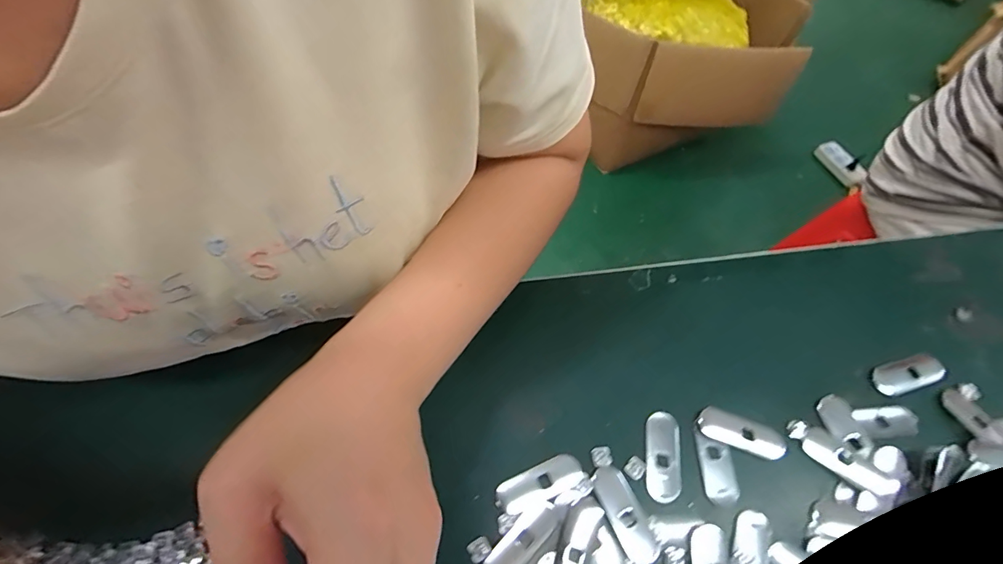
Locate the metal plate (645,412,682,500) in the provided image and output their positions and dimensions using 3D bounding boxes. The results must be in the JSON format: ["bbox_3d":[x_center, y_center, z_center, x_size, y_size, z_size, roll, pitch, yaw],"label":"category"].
[{"bbox_3d":[0.098,0.104,0.262,0.020,0.004,0.050,8,61,2],"label":"metal plate"}]

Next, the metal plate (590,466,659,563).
[{"bbox_3d":[0.070,0.132,0.246,0.020,0.004,0.050,-18,63,-13],"label":"metal plate"}]

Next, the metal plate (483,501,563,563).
[{"bbox_3d":[0.011,0.141,0.236,0.053,0.004,0.017,-38,69,-21],"label":"metal plate"}]

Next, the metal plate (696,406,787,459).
[{"bbox_3d":[0.151,0.094,0.270,0.054,0.004,0.019,22,62,9],"label":"metal plate"}]

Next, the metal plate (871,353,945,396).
[{"bbox_3d":[0.280,0.062,0.297,0.054,0.004,0.021,-12,62,-10],"label":"metal plate"}]

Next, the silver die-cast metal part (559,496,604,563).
[{"bbox_3d":[0.040,0.144,0.235,0.016,0.004,0.053,24,62,10],"label":"silver die-cast metal part"}]

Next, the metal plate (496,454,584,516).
[{"bbox_3d":[0.022,0.117,0.252,0.050,0.004,0.018,-21,64,-14],"label":"metal plate"}]

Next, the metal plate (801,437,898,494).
[{"bbox_3d":[0.211,0.113,0.262,0.053,0.005,0.013,30,63,13],"label":"metal plate"}]

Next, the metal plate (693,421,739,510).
[{"bbox_3d":[0.130,0.111,0.263,0.019,0.004,0.045,1,61,-2],"label":"metal plate"}]

